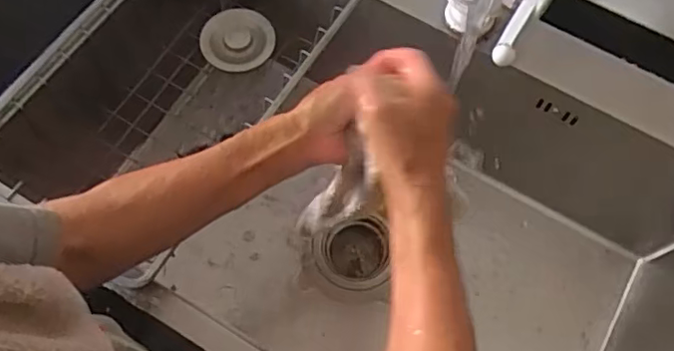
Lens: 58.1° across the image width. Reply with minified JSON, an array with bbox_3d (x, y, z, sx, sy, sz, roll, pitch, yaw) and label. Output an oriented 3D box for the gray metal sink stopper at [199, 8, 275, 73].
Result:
[{"bbox_3d":[-0.113,-0.157,0.705,0.080,0.014,0.082,1,67,-1],"label":"gray metal sink stopper"}]

